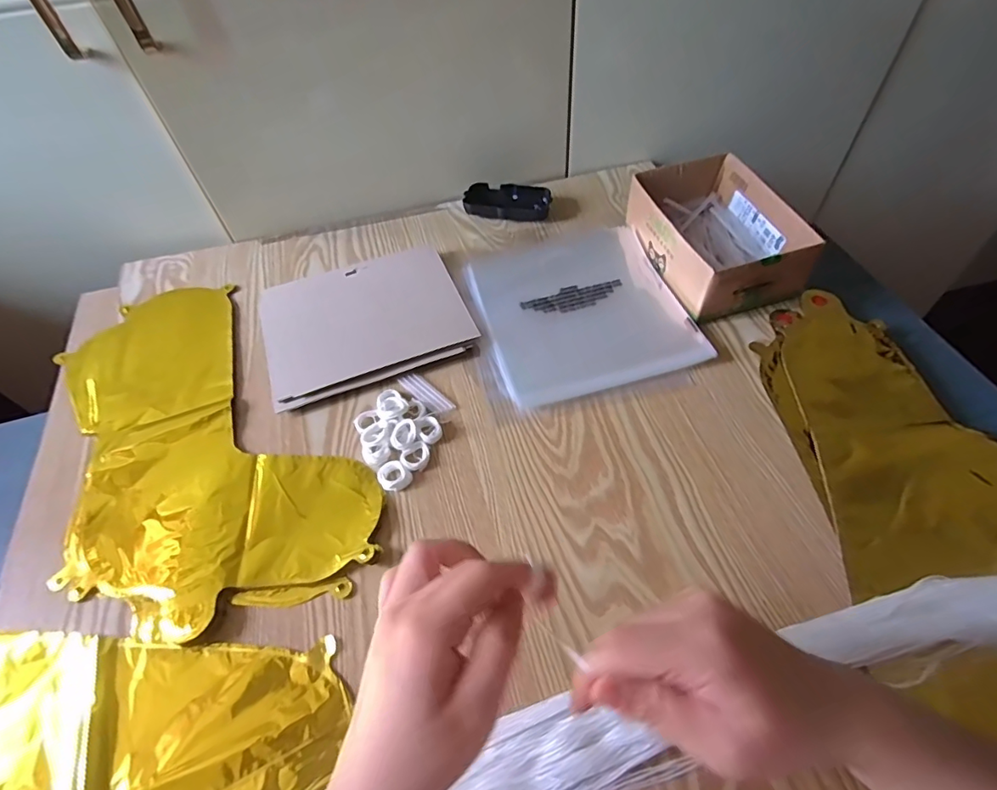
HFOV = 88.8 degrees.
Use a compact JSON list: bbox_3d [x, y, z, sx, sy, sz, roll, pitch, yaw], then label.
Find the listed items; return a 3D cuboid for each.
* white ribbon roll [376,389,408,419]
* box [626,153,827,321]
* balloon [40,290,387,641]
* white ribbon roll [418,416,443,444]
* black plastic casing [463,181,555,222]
[{"bbox_3d":[-0.103,0.009,0.482,0.028,0.010,0.035,-34,59,-19],"label":"white ribbon roll"},{"bbox_3d":[0.235,-0.176,0.559,0.127,0.071,0.183,-15,55,-8],"label":"box"},{"bbox_3d":[-0.292,0.033,0.479,0.219,0.012,0.415,-31,59,-18],"label":"balloon"},{"bbox_3d":[-0.063,0.032,0.468,0.020,0.007,0.026,-24,57,-13],"label":"white ribbon roll"},{"bbox_3d":[0.012,-0.249,0.659,0.108,0.023,0.055,2,55,5],"label":"black plastic casing"}]

